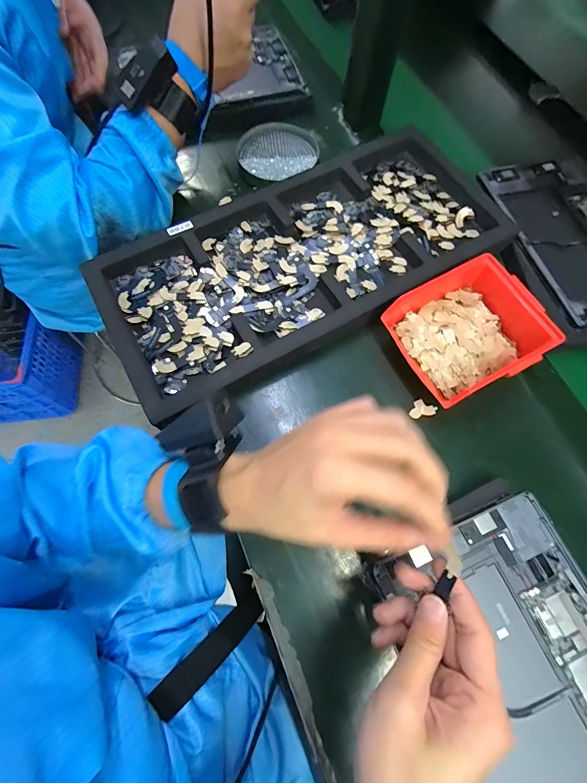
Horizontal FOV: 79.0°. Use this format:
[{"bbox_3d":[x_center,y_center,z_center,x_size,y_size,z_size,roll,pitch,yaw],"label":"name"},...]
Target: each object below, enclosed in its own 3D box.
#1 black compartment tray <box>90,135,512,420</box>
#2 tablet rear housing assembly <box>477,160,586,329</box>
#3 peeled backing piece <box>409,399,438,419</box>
[{"bbox_3d":[0.017,-0.164,0.439,0.492,0.033,0.237,-27,73,-12],"label":"black compartment tray"},{"bbox_3d":[0.363,-0.203,0.460,0.152,0.006,0.251,-14,71,-8],"label":"tablet rear housing assembly"},{"bbox_3d":[0.142,0.022,0.391,0.024,0.004,0.022,28,84,10],"label":"peeled backing piece"}]

